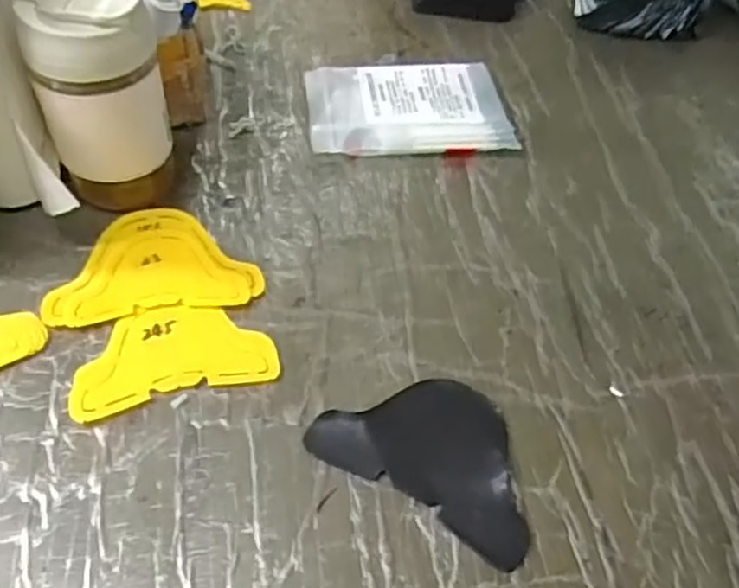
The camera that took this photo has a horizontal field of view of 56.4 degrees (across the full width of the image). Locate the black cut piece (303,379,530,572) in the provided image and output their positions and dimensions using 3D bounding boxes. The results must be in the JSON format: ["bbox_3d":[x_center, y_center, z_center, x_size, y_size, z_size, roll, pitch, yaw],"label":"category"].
[{"bbox_3d":[0.043,0.093,0.427,0.140,0.005,0.090,28,56,16],"label":"black cut piece"}]

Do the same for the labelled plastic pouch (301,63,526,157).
[{"bbox_3d":[0.035,-0.167,0.615,0.176,0.027,0.100,-3,53,-7],"label":"labelled plastic pouch"}]

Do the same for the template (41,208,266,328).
[{"bbox_3d":[-0.156,-0.025,0.502,0.142,0.004,0.099,-8,54,-11],"label":"template"}]

